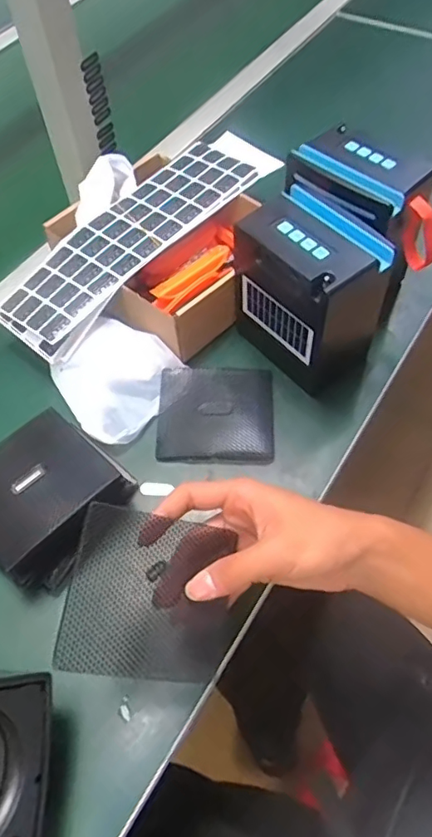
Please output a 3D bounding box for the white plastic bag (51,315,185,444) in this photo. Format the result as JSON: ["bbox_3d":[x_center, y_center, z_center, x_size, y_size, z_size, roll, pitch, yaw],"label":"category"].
[{"bbox_3d":[-0.090,-0.041,0.533,0.110,0.045,0.100,-38,64,-19],"label":"white plastic bag"}]

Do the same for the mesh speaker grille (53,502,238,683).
[{"bbox_3d":[-0.041,0.113,0.360,0.103,0.011,0.098,16,70,-19],"label":"mesh speaker grille"}]

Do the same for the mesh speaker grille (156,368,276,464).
[{"bbox_3d":[0.000,-0.004,0.530,0.107,0.012,0.101,1,58,2],"label":"mesh speaker grille"}]

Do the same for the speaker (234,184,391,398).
[{"bbox_3d":[0.086,-0.115,0.508,0.126,0.128,0.092,40,67,23],"label":"speaker"}]

